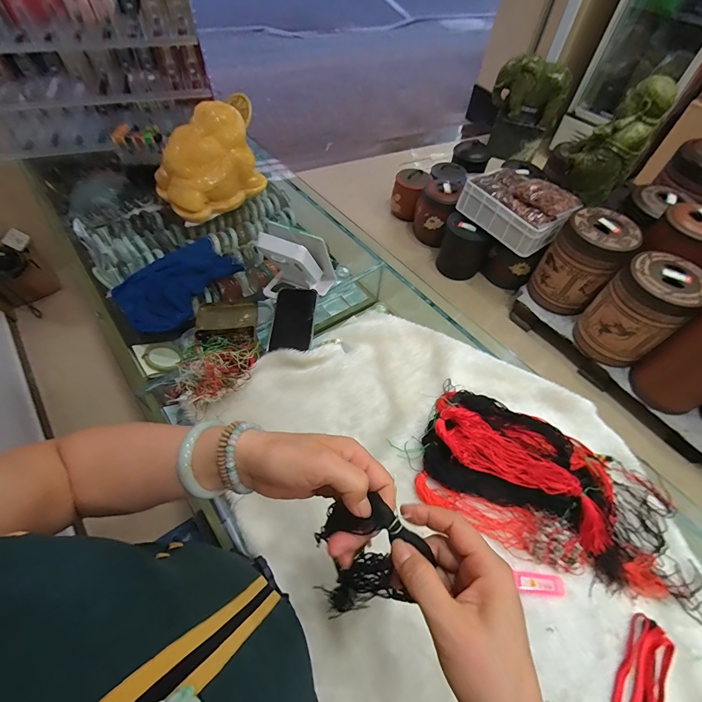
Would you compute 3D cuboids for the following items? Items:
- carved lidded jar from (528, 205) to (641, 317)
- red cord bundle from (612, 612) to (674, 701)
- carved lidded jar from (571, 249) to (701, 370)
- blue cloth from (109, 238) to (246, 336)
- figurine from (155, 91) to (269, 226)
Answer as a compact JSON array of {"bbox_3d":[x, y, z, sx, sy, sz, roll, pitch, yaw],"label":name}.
[{"bbox_3d":[1.053,-0.405,1.639,0.278,0.407,0.267,1,56,-2],"label":"carved lidded jar"},{"bbox_3d":[0.335,0.383,0.408,0.043,0.015,0.138,36,62,20],"label":"red cord bundle"},{"bbox_3d":[1.199,-0.172,1.494,0.306,0.425,0.283,1,56,-2],"label":"carved lidded jar"},{"bbox_3d":[-0.365,-0.143,0.743,0.160,0.027,0.240,33,63,11],"label":"blue cloth"},{"bbox_3d":[-0.337,-0.465,0.862,0.156,0.178,0.272,40,63,22],"label":"figurine"}]

